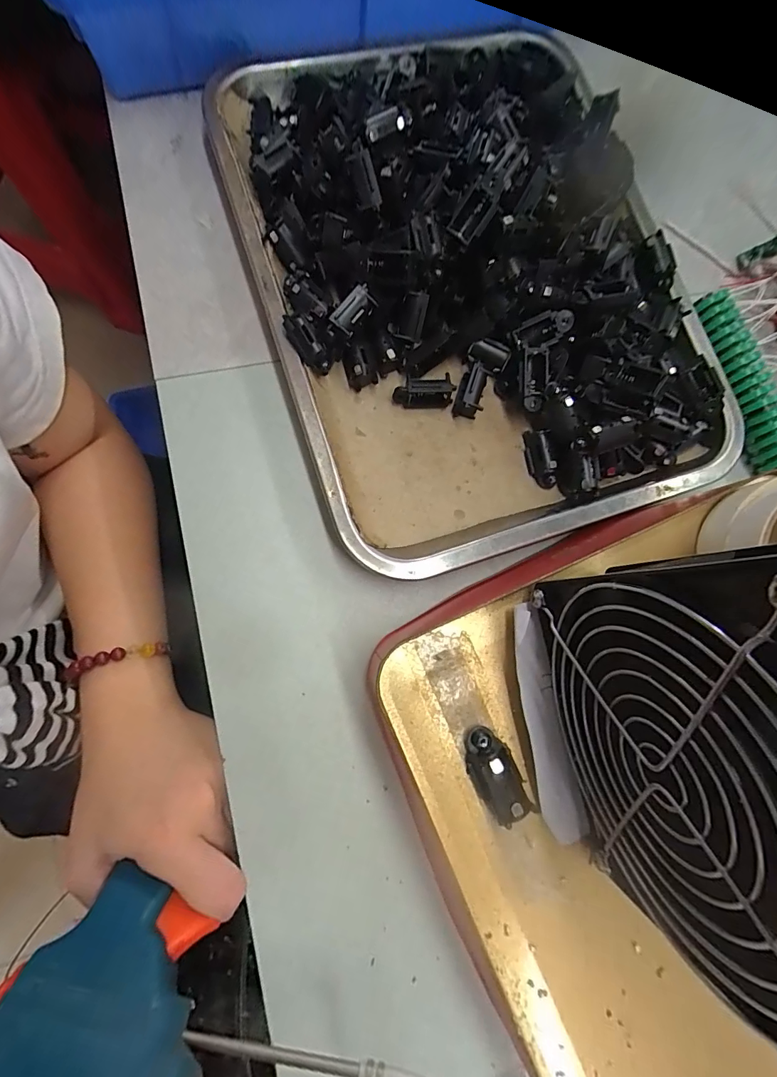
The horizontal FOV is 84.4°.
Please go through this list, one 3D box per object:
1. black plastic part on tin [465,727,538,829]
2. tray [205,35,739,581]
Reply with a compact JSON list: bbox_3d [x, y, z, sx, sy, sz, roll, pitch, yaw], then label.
[{"bbox_3d":[0.043,0.095,0.171,0.018,0.014,0.035,-31,85,-10],"label":"black plastic part on tin"},{"bbox_3d":[0.050,-0.167,0.258,0.259,0.057,0.341,-18,82,-8],"label":"tray"}]

